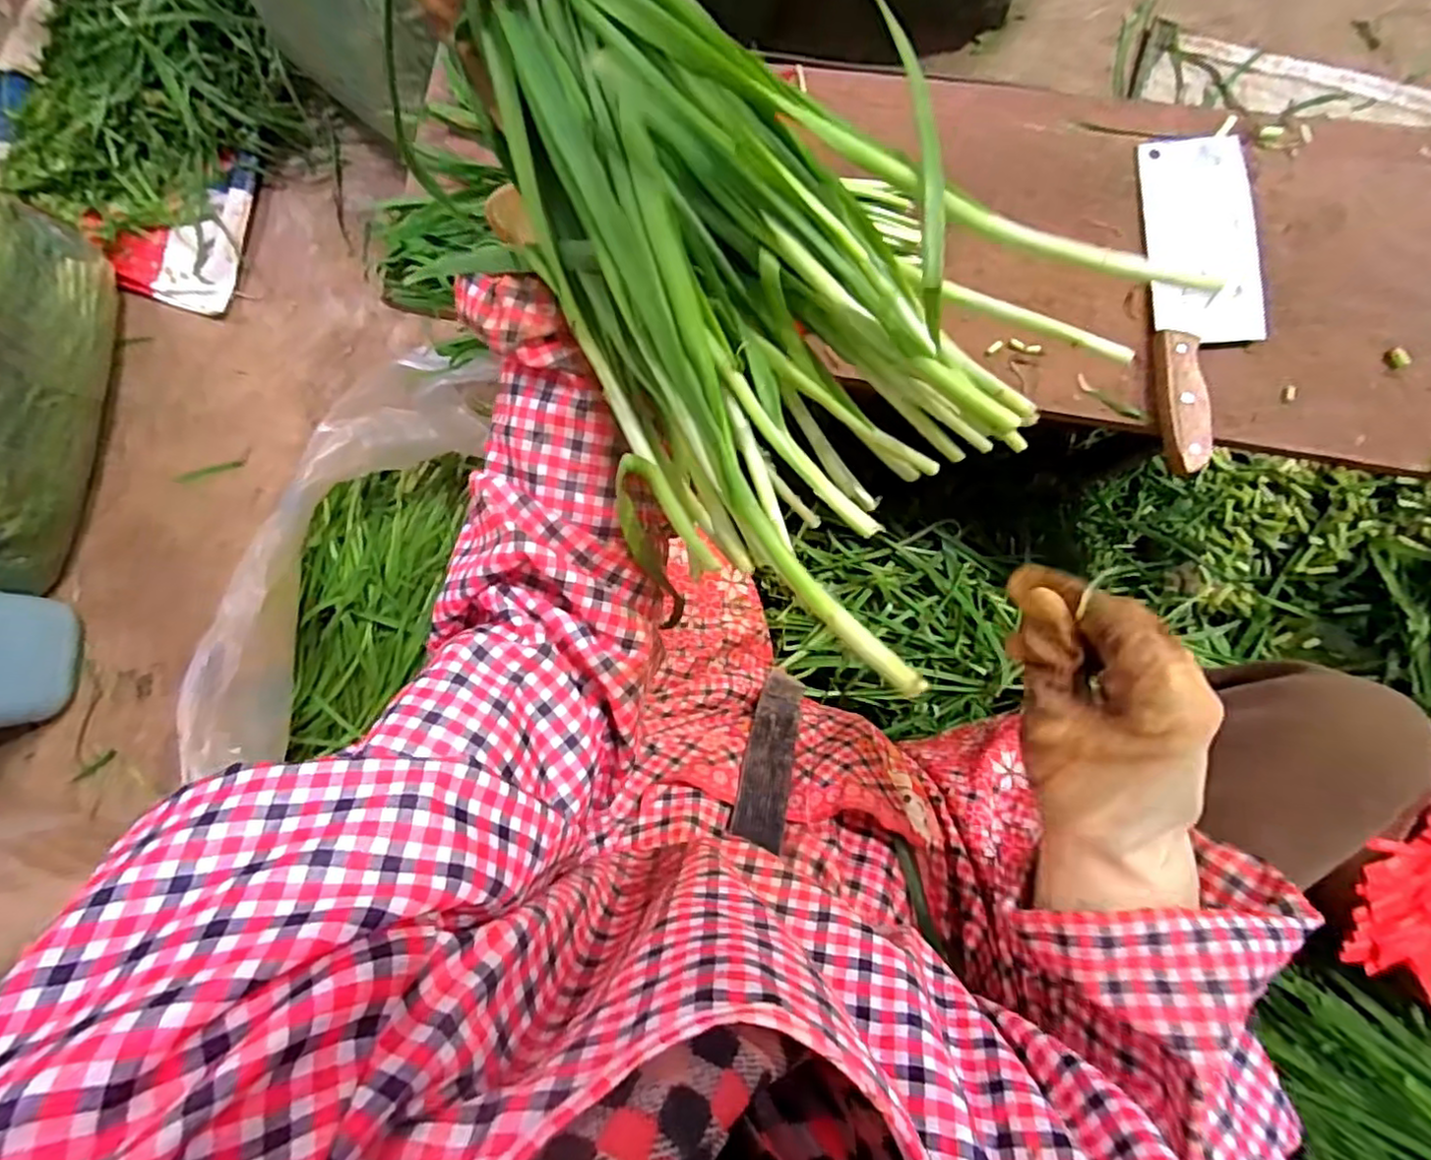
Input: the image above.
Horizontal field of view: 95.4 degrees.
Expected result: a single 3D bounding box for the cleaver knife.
[{"bbox_3d":[0.390,-0.224,0.514,0.083,0.021,0.275,0,84,1],"label":"cleaver knife"}]

